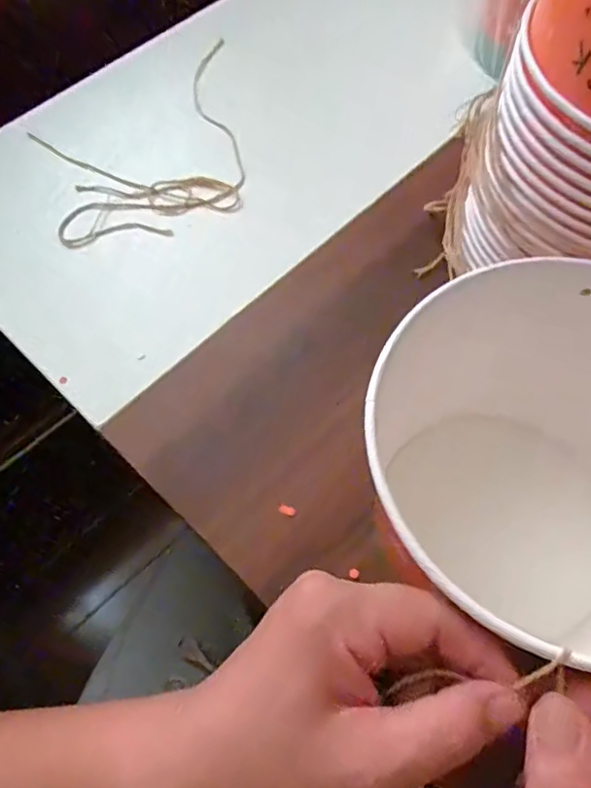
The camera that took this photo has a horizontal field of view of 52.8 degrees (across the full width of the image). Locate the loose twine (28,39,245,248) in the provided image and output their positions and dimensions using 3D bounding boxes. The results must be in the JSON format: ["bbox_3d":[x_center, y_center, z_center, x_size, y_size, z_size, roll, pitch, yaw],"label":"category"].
[{"bbox_3d":[-0.118,-0.208,0.491,0.182,0.007,0.196,-22,64,-9],"label":"loose twine"}]

